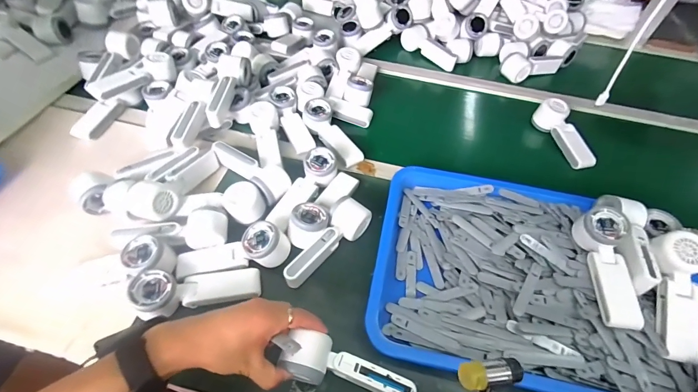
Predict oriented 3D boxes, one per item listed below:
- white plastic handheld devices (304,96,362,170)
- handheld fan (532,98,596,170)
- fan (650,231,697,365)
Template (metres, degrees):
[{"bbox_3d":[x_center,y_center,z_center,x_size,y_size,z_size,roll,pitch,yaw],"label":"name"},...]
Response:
[{"bbox_3d":[-0.036,-0.123,0.672,0.058,0.047,0.165,-22,57,-19],"label":"white plastic handheld devices"},{"bbox_3d":[0.452,-0.133,0.715,0.046,0.056,0.163,-7,53,-9],"label":"handheld fan"},{"bbox_3d":[0.434,0.129,0.452,0.059,0.039,0.168,12,78,6],"label":"fan"}]

